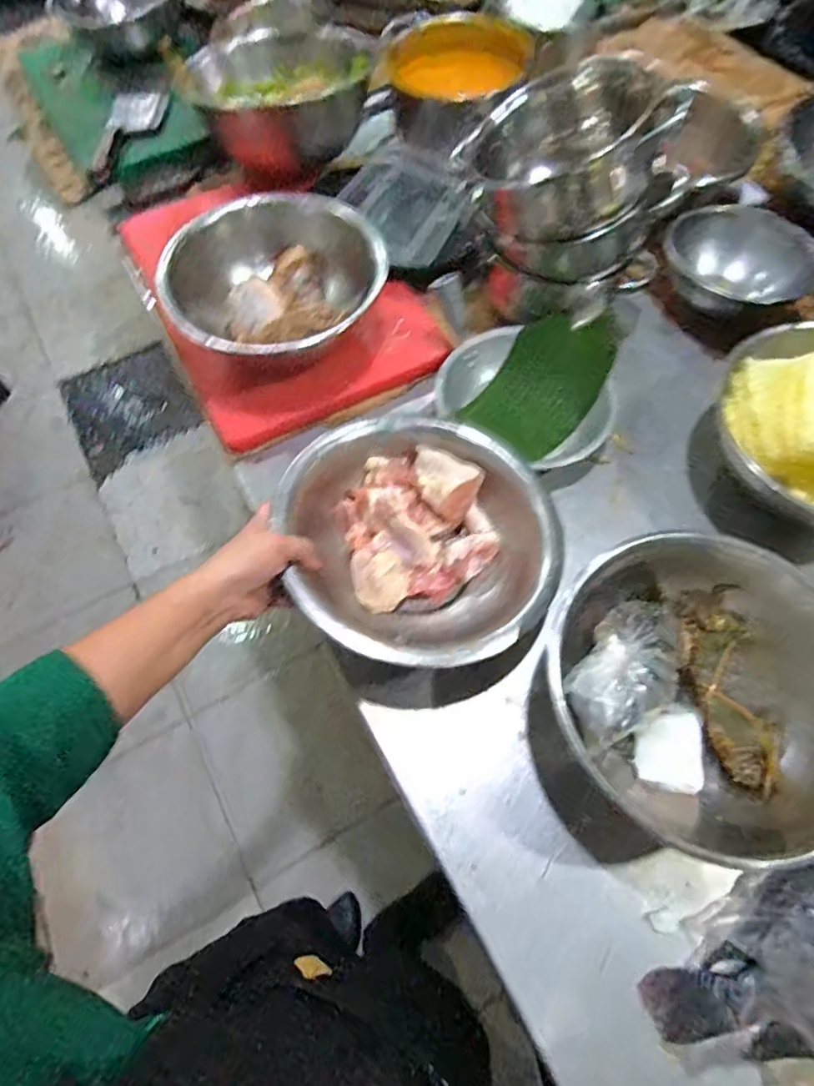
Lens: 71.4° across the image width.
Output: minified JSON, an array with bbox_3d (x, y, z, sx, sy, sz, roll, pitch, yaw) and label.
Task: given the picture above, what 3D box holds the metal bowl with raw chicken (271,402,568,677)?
[{"bbox_3d":[0.013,-0.008,0.560,0.252,0.089,0.252,-1,64,1],"label":"metal bowl with raw chicken"}]

